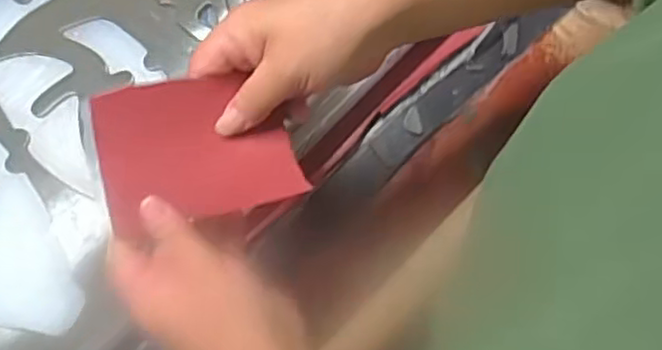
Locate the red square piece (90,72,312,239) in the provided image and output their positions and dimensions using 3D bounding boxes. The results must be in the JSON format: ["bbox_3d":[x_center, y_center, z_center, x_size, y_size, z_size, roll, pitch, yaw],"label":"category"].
[{"bbox_3d":[-0.074,-0.016,0.373,0.104,0.005,0.076,-13,92,-18],"label":"red square piece"}]

